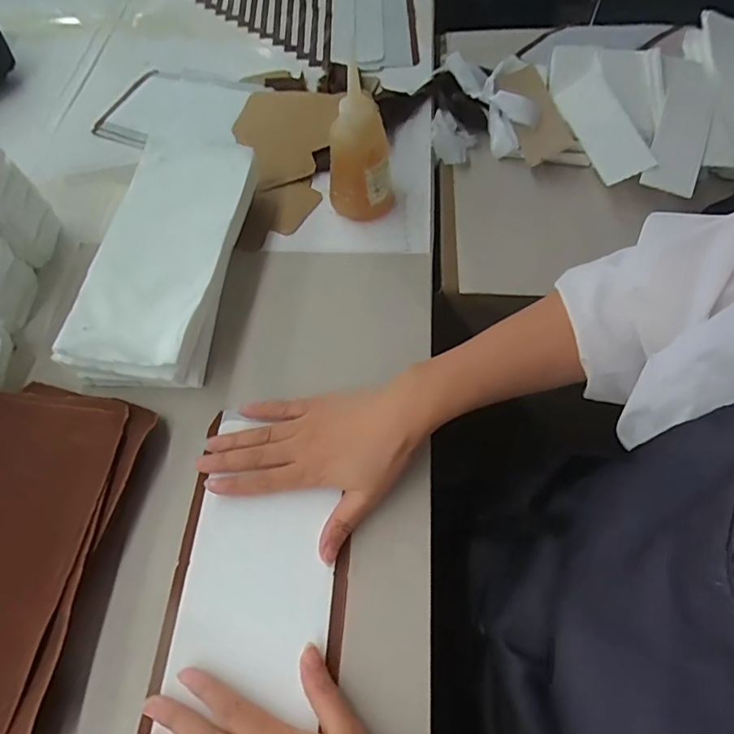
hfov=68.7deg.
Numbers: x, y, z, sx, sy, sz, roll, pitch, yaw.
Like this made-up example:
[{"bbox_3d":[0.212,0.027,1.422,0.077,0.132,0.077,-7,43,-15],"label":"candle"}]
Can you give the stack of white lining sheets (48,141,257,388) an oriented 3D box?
[{"bbox_3d":[-0.189,-0.104,0.513,0.112,0.056,0.250,7,61,6],"label":"stack of white lining sheets"}]

